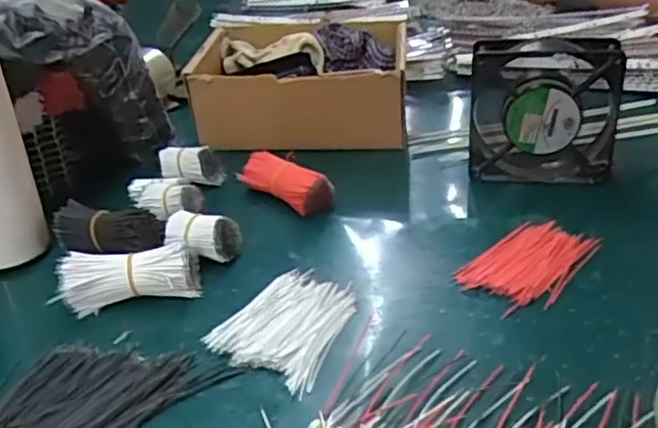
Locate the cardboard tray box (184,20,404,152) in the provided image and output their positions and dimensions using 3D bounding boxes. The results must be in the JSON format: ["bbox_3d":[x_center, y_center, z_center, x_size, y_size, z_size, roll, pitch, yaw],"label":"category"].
[{"bbox_3d":[-0.034,-0.136,0.708,0.208,0.090,0.190,-5,30,-2],"label":"cardboard tray box"}]

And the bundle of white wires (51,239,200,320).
[{"bbox_3d":[-0.141,0.044,0.462,0.093,0.035,0.036,-10,31,-11],"label":"bundle of white wires"}]

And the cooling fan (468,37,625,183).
[{"bbox_3d":[0.183,-0.088,0.559,0.120,0.124,0.039,3,31,11],"label":"cooling fan"}]

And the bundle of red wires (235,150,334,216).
[{"bbox_3d":[-0.039,-0.028,0.576,0.088,0.035,0.032,17,36,32],"label":"bundle of red wires"}]

